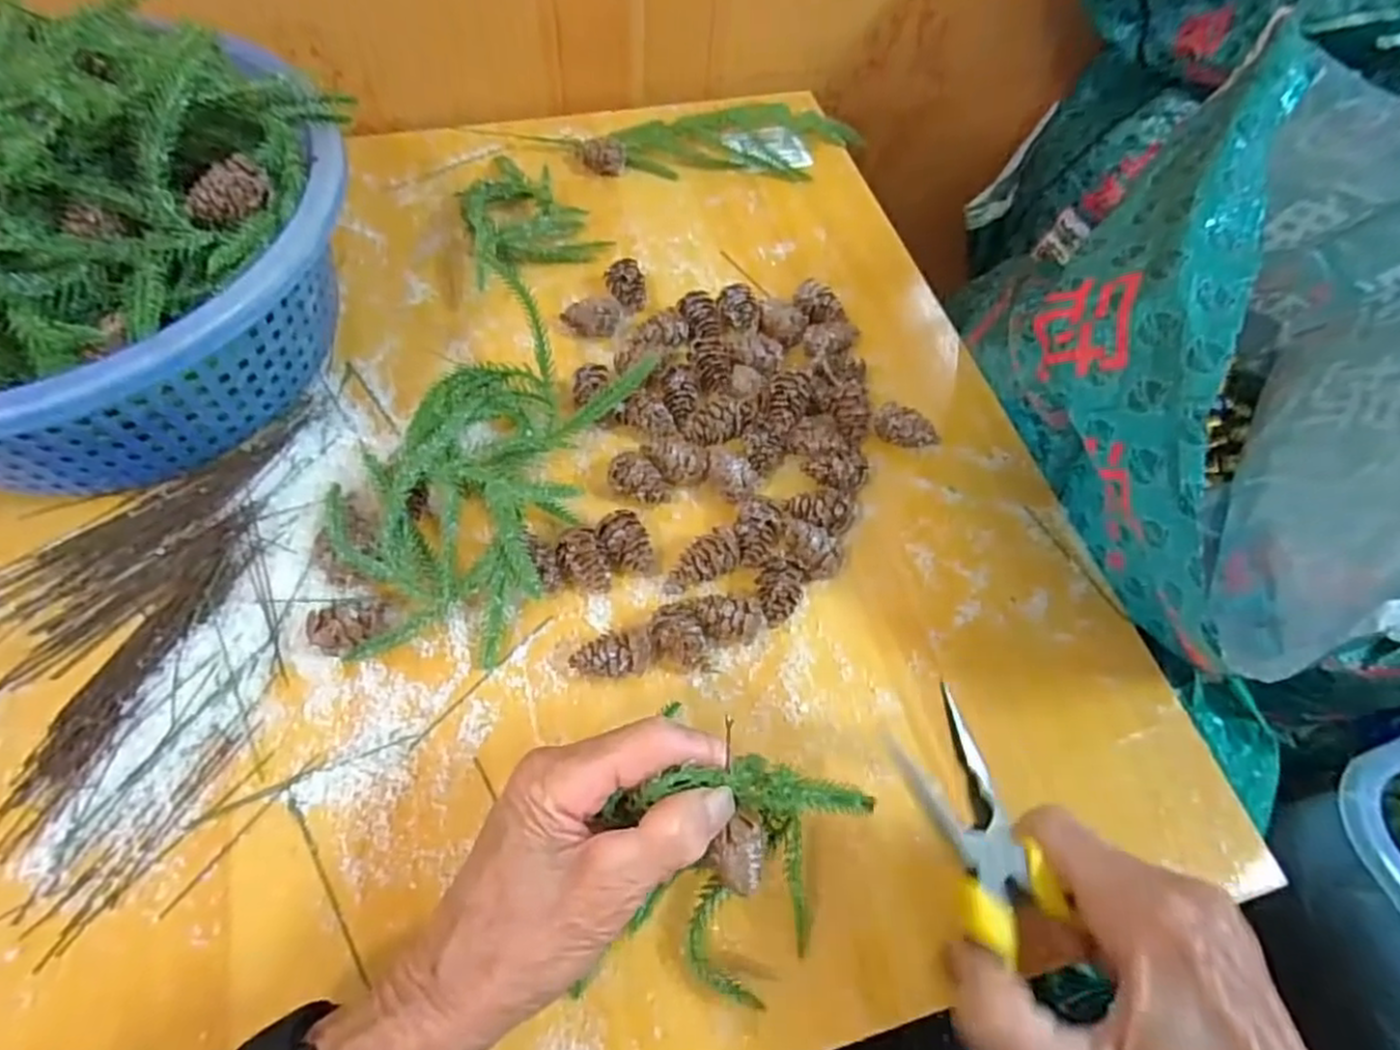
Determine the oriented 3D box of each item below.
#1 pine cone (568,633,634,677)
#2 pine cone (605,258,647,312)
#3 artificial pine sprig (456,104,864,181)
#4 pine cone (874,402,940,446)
[{"bbox_3d":[-0.044,0.062,0.328,0.028,0.021,0.018,2,60,-3],"label":"pine cone"},{"bbox_3d":[-0.046,-0.146,0.445,0.023,0.018,0.033,-8,61,-8],"label":"pine cone"},{"bbox_3d":[-0.017,-0.285,0.525,0.275,0.022,0.076,-3,61,-5],"label":"artificial pine sprig"},{"bbox_3d":[0.114,-0.052,0.402,0.035,0.024,0.017,3,60,-2],"label":"pine cone"}]

